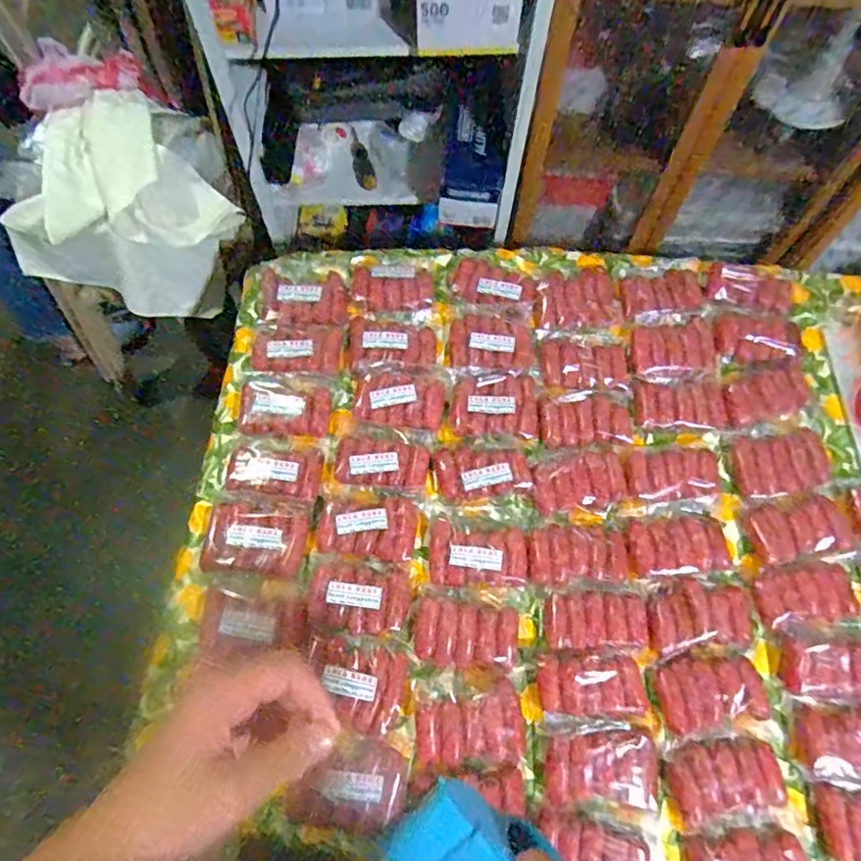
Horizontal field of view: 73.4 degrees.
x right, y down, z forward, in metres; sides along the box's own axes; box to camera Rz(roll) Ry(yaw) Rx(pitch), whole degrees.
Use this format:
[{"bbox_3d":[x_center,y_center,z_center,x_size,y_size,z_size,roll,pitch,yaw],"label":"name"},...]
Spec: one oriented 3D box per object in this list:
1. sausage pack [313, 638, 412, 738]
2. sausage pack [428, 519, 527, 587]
[{"bbox_3d":[-0.095,0.320,0.725,0.121,0.025,0.094,13,69,4],"label":"sausage pack"},{"bbox_3d":[0.066,0.165,0.784,0.129,0.030,0.085,1,69,-1],"label":"sausage pack"}]

